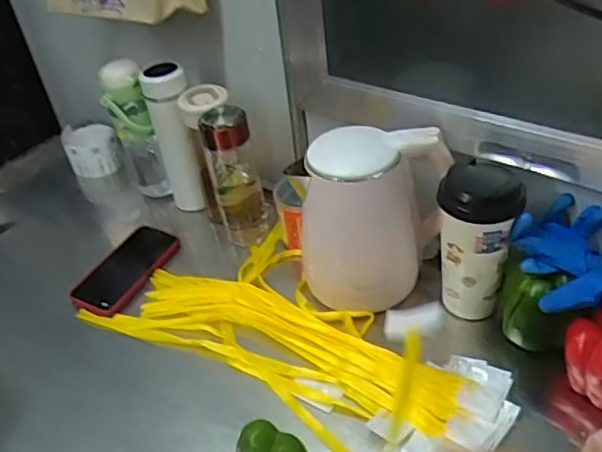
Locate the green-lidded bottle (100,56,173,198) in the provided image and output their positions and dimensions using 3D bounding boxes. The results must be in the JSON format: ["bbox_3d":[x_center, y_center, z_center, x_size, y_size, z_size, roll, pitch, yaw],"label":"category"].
[{"bbox_3d":[-0.250,-0.147,0.959,0.087,0.221,0.071,5,40,15],"label":"green-lidded bottle"}]

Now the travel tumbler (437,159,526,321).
[{"bbox_3d":[0.202,0.019,0.710,0.085,0.178,0.086,7,41,17],"label":"travel tumbler"}]

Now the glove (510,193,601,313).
[{"bbox_3d":[0.305,0.049,0.631,0.110,0.063,0.185,-25,42,-20],"label":"glove"}]

